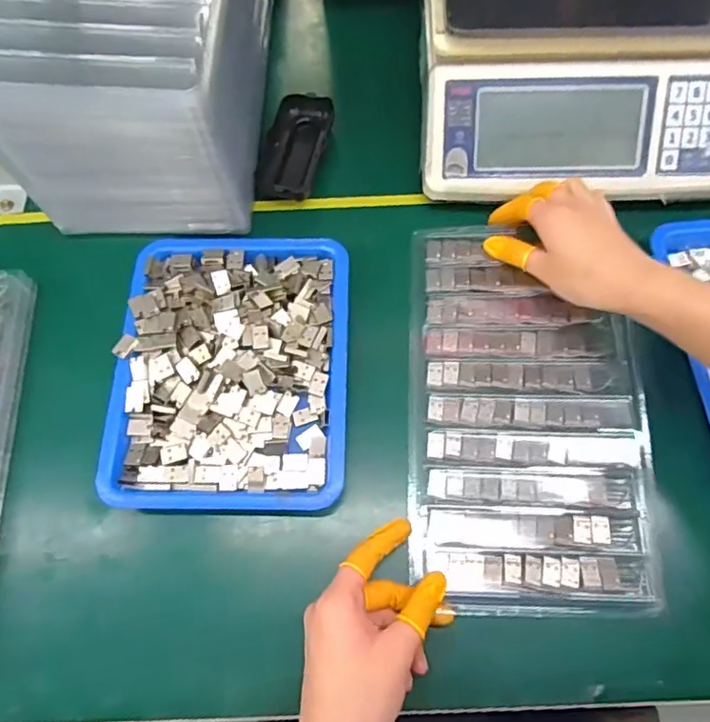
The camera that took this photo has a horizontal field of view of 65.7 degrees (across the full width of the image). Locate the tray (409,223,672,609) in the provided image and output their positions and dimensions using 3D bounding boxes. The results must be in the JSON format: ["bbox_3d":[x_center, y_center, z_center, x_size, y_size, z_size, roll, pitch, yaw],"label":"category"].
[{"bbox_3d":[0.127,0.028,0.414,0.168,0.012,0.294,0,68,2],"label":"tray"}]

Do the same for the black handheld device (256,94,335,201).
[{"bbox_3d":[-0.056,-0.193,0.505,0.050,0.032,0.104,12,69,6],"label":"black handheld device"}]

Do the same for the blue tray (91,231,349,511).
[{"bbox_3d":[-0.091,0.002,0.423,0.171,0.035,0.218,0,68,1],"label":"blue tray"}]

